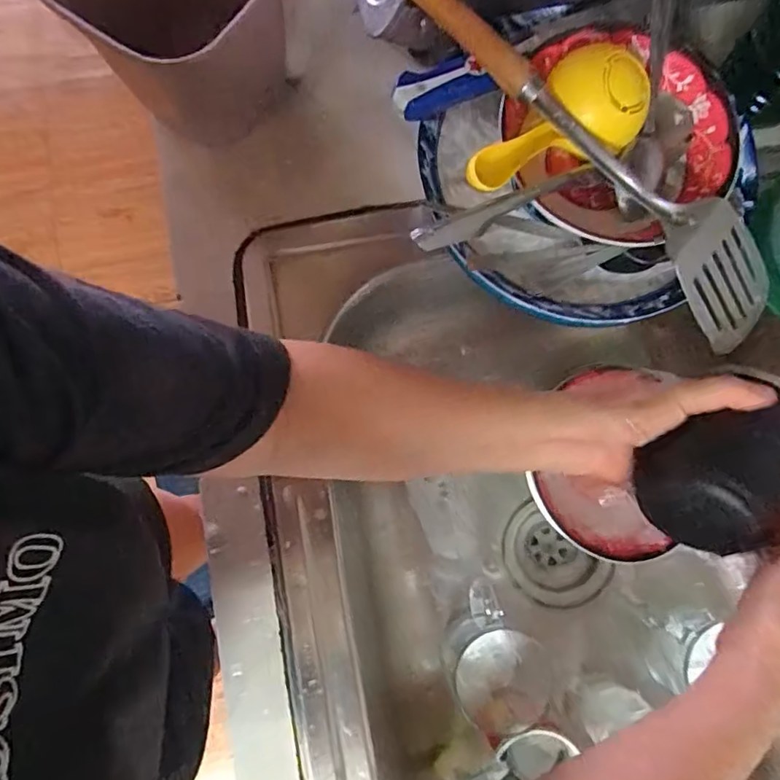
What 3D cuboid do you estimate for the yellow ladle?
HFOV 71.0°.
[{"bbox_3d":[0.121,-0.175,0.385,0.070,0.056,0.154,39,82,6],"label":"yellow ladle"}]

